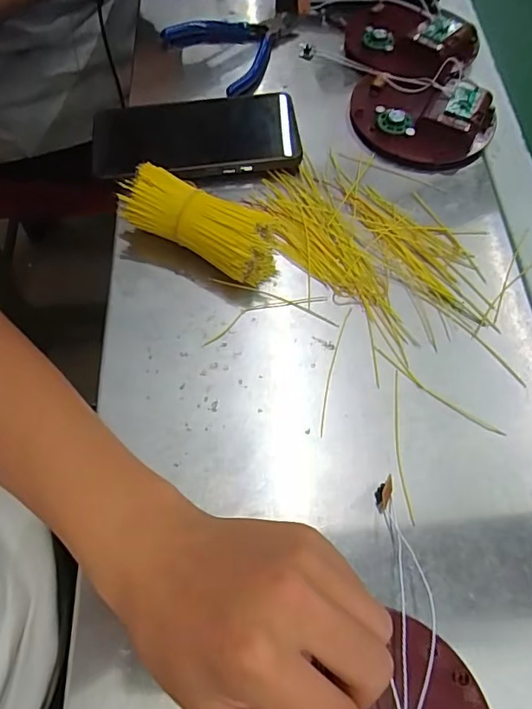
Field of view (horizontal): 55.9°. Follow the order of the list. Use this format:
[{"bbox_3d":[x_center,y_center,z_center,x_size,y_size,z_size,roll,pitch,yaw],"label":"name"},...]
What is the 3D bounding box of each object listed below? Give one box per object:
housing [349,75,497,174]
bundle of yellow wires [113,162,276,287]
[{"bbox_3d":[0.127,-0.191,0.404,0.114,0.025,0.089,10,65,3],"label":"housing"},{"bbox_3d":[-0.047,-0.090,0.352,0.115,0.037,0.042,24,66,9],"label":"bundle of yellow wires"}]

